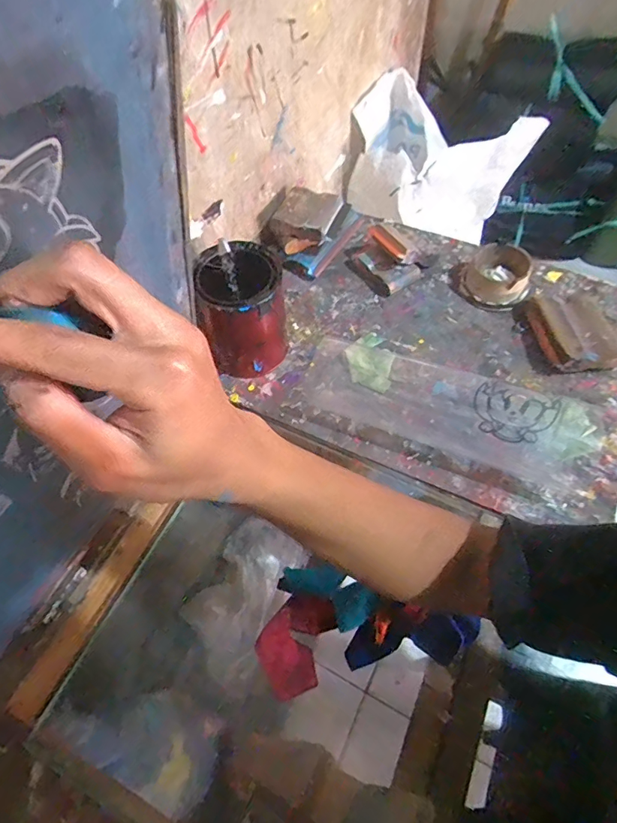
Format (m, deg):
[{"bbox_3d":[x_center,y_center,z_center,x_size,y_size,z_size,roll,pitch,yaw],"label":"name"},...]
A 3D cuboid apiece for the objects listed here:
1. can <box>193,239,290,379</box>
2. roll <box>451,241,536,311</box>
[{"bbox_3d":[-0.081,-0.124,0.572,0.102,0.140,0.104,-1,59,2],"label":"can"},{"bbox_3d":[0.273,-0.204,0.664,0.107,0.035,0.109,-1,59,2],"label":"roll"}]

